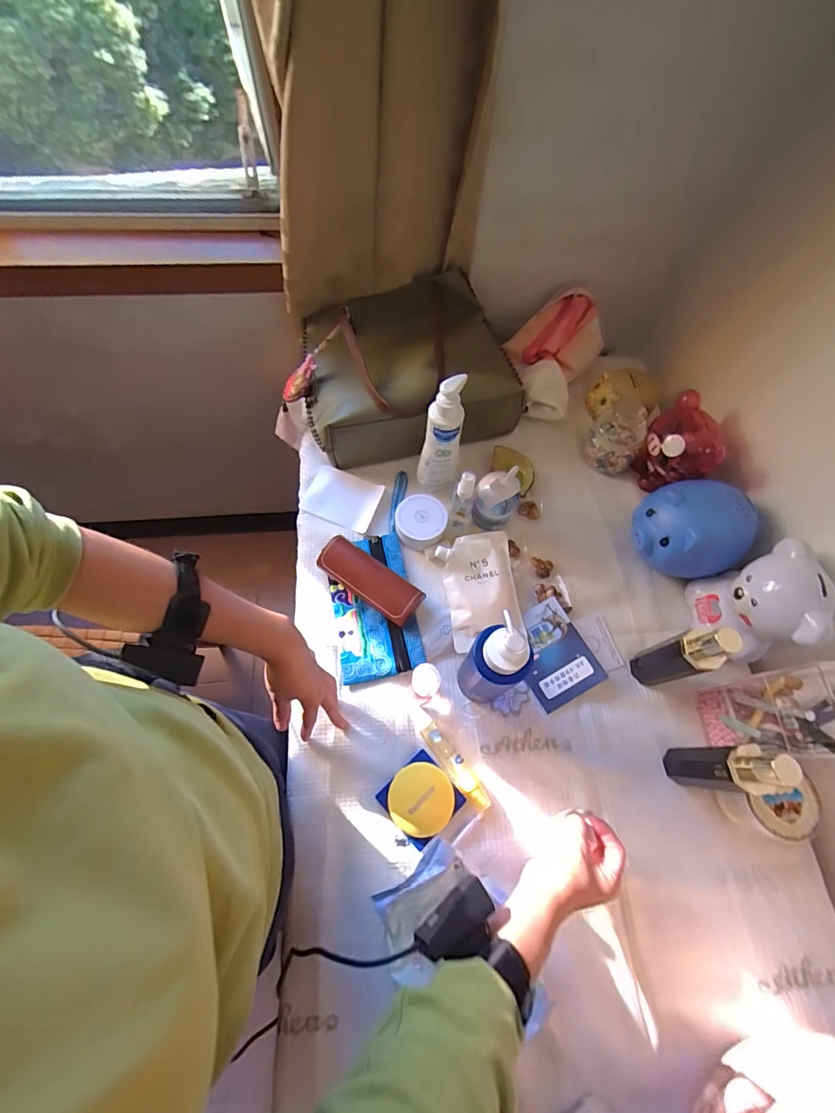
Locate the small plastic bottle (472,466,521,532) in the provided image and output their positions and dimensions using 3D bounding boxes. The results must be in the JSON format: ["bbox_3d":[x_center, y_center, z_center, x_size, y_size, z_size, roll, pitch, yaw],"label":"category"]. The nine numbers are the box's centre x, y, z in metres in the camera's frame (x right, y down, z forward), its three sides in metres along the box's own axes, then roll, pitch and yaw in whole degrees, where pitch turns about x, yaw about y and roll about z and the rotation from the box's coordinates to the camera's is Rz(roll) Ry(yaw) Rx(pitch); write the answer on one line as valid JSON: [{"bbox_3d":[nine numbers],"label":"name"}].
[{"bbox_3d":[0.116,-0.084,0.670,0.063,0.089,0.058,15,67,4],"label":"small plastic bottle"}]

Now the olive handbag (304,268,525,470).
[{"bbox_3d":[-0.014,-0.310,0.755,0.343,0.102,0.298,-13,68,-8],"label":"olive handbag"}]

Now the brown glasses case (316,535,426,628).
[{"bbox_3d":[-0.070,0.034,0.653,0.156,0.036,0.057,36,69,12],"label":"brown glasses case"}]

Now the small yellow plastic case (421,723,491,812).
[{"bbox_3d":[0.048,0.262,0.568,0.026,0.023,0.114,-34,72,-16],"label":"small yellow plastic case"}]

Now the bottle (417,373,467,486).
[{"bbox_3d":[0.035,-0.171,0.640,0.056,0.183,0.046,5,66,-1],"label":"bottle"}]

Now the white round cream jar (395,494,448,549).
[{"bbox_3d":[0.005,-0.054,0.687,0.073,0.038,0.075,1,67,-3],"label":"white round cream jar"}]

